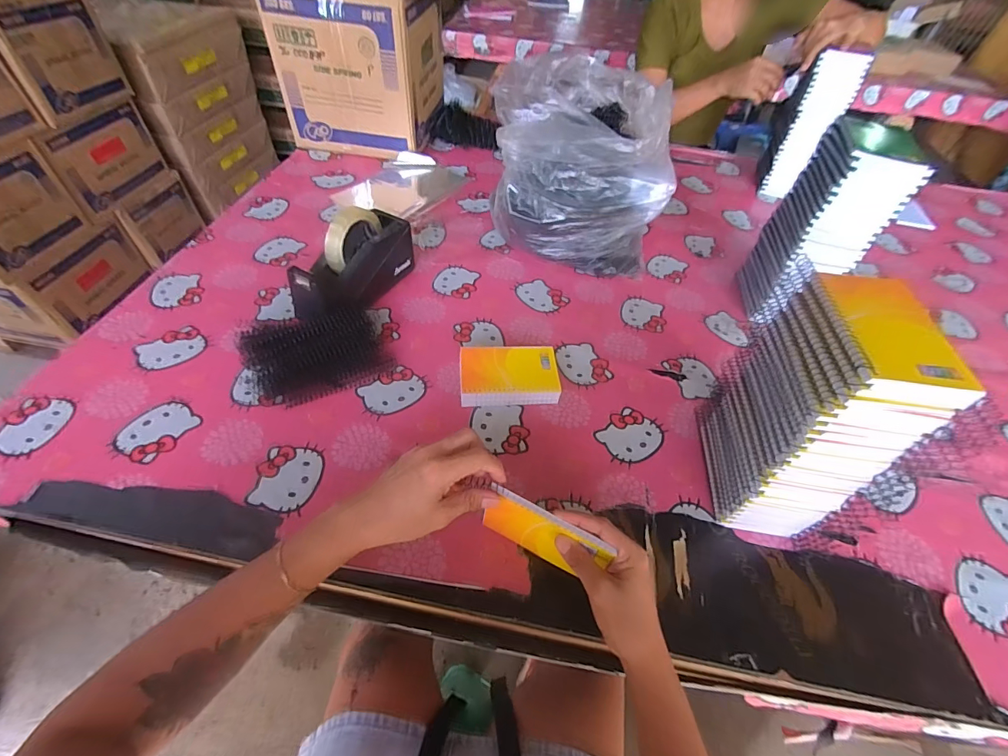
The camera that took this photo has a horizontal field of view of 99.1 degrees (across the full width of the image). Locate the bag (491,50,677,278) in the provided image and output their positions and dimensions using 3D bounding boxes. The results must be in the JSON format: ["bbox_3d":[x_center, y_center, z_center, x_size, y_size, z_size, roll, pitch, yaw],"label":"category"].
[{"bbox_3d":[0.123,-0.350,0.731,0.266,0.256,0.259,5,50,-1],"label":"bag"}]

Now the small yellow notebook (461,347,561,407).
[{"bbox_3d":[0.008,-0.002,0.584,0.129,0.030,0.083,0,51,-5],"label":"small yellow notebook"}]

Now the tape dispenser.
[{"bbox_3d":[-0.220,-0.168,0.640,0.083,0.121,0.208,22,52,13],"label":"tape dispenser"}]

